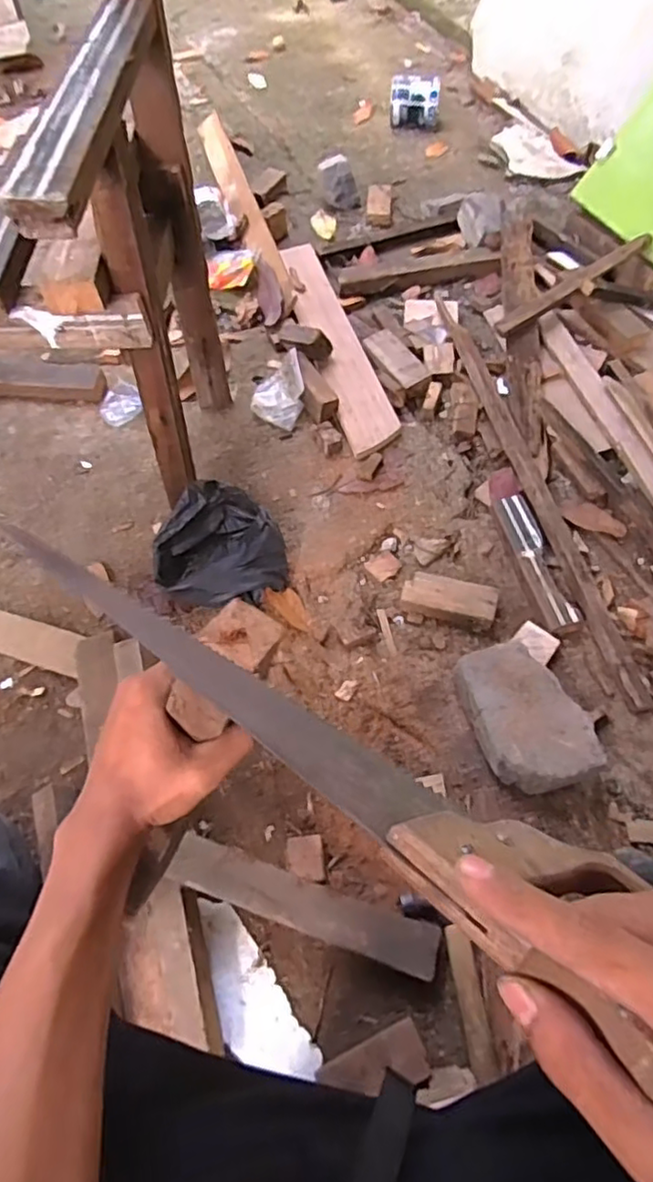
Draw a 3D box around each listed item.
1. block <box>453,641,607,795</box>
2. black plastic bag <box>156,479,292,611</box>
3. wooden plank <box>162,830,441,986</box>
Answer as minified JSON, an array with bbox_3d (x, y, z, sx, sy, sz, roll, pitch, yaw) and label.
[{"bbox_3d":[0.270,0.173,0.864,0.136,0.082,0.196,-13,62,-8],"label":"block"},{"bbox_3d":[-0.175,-0.070,0.994,0.203,0.091,0.198,-32,66,-17],"label":"black plastic bag"},{"bbox_3d":[-0.025,0.367,0.733,0.322,0.016,0.059,20,78,1],"label":"wooden plank"}]

